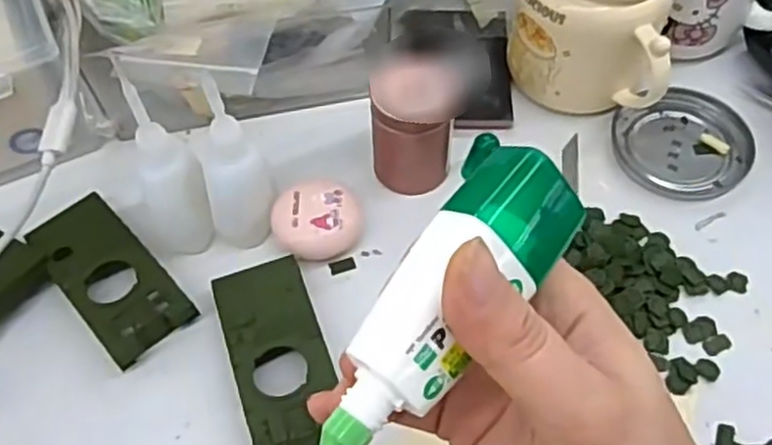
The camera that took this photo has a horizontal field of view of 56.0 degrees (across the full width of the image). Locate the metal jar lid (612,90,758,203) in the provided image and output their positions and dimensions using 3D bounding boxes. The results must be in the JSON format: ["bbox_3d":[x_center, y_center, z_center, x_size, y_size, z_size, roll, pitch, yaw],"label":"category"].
[{"bbox_3d":[0.178,-0.047,0.432,0.075,0.009,0.072,-1,56,1],"label":"metal jar lid"}]

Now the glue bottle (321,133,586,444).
[{"bbox_3d":[0.015,0.021,0.189,0.029,0.023,0.096,34,75,21],"label":"glue bottle"}]

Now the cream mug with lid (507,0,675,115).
[{"bbox_3d":[0.123,-0.120,0.414,0.095,0.111,0.072,22,60,16],"label":"cream mug with lid"}]

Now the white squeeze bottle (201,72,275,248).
[{"bbox_3d":[-0.077,-0.026,0.364,0.028,0.096,0.032,-3,56,0],"label":"white squeeze bottle"}]

